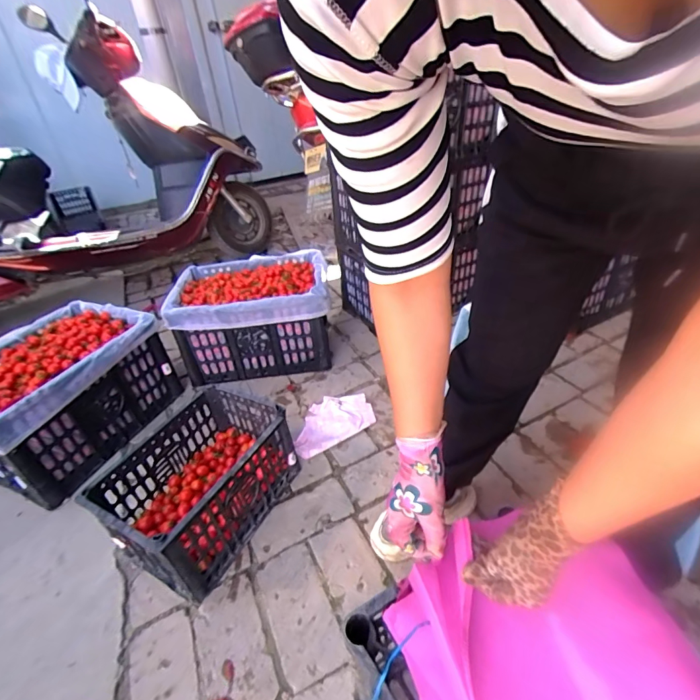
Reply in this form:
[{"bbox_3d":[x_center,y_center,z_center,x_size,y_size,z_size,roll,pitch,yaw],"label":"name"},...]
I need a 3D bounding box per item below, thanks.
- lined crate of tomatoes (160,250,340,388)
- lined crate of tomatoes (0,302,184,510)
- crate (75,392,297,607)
[{"bbox_3d":[-0.312,-0.126,1.377,0.475,0.277,0.377,-7,35,-2],"label":"lined crate of tomatoes"},{"bbox_3d":[-0.786,0.119,1.090,0.331,0.290,0.464,8,38,19],"label":"lined crate of tomatoes"},{"bbox_3d":[-0.323,0.285,0.879,0.258,0.207,0.359,14,40,25],"label":"crate"}]

